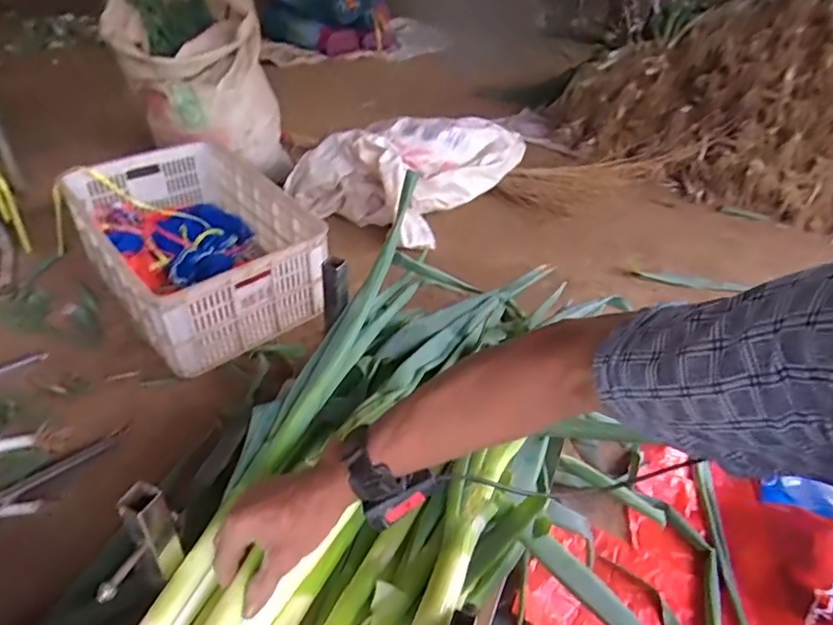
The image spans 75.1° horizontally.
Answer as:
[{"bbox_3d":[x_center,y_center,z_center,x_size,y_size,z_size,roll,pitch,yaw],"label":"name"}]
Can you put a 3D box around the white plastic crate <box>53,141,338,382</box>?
[{"bbox_3d":[-0.536,-0.160,1.327,0.406,0.253,0.589,-25,46,-35],"label":"white plastic crate"}]

